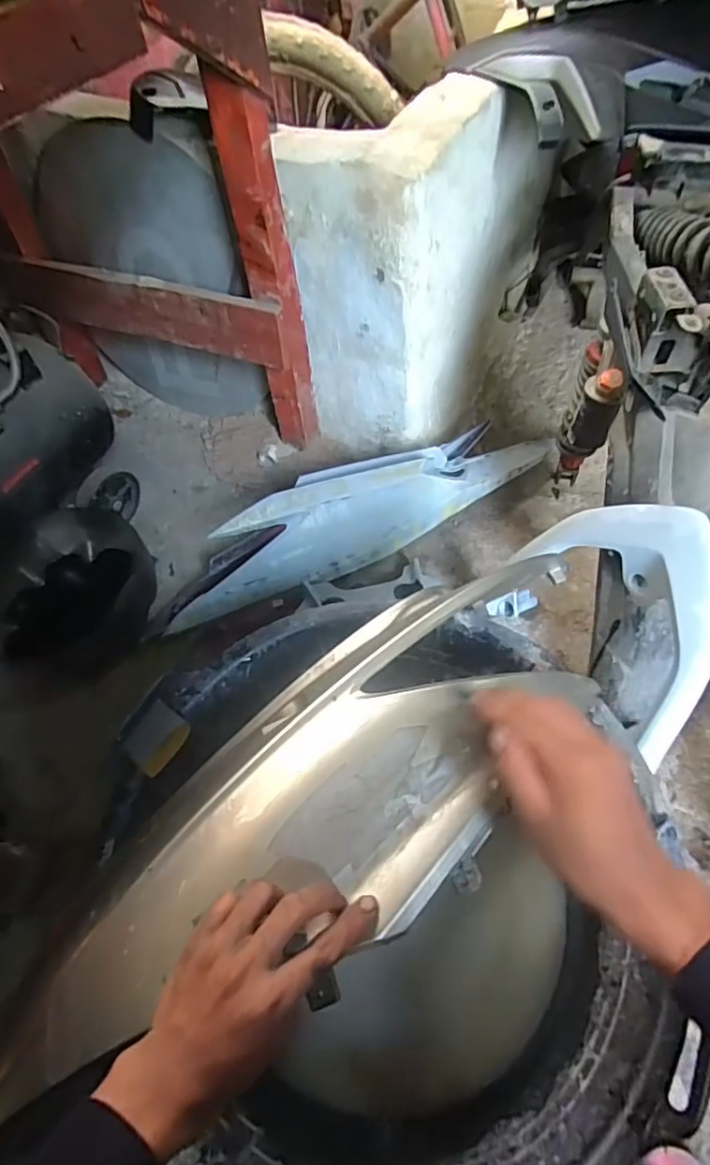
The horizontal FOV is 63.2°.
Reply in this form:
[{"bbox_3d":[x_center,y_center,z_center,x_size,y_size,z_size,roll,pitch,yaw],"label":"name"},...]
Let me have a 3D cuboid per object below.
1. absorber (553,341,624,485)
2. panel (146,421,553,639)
[{"bbox_3d":[0.329,-0.226,0.840,0.050,0.298,0.112,11,77,12],"label":"absorber"},{"bbox_3d":[0.007,-0.112,0.879,0.683,0.137,0.118,-26,57,-14],"label":"panel"}]

